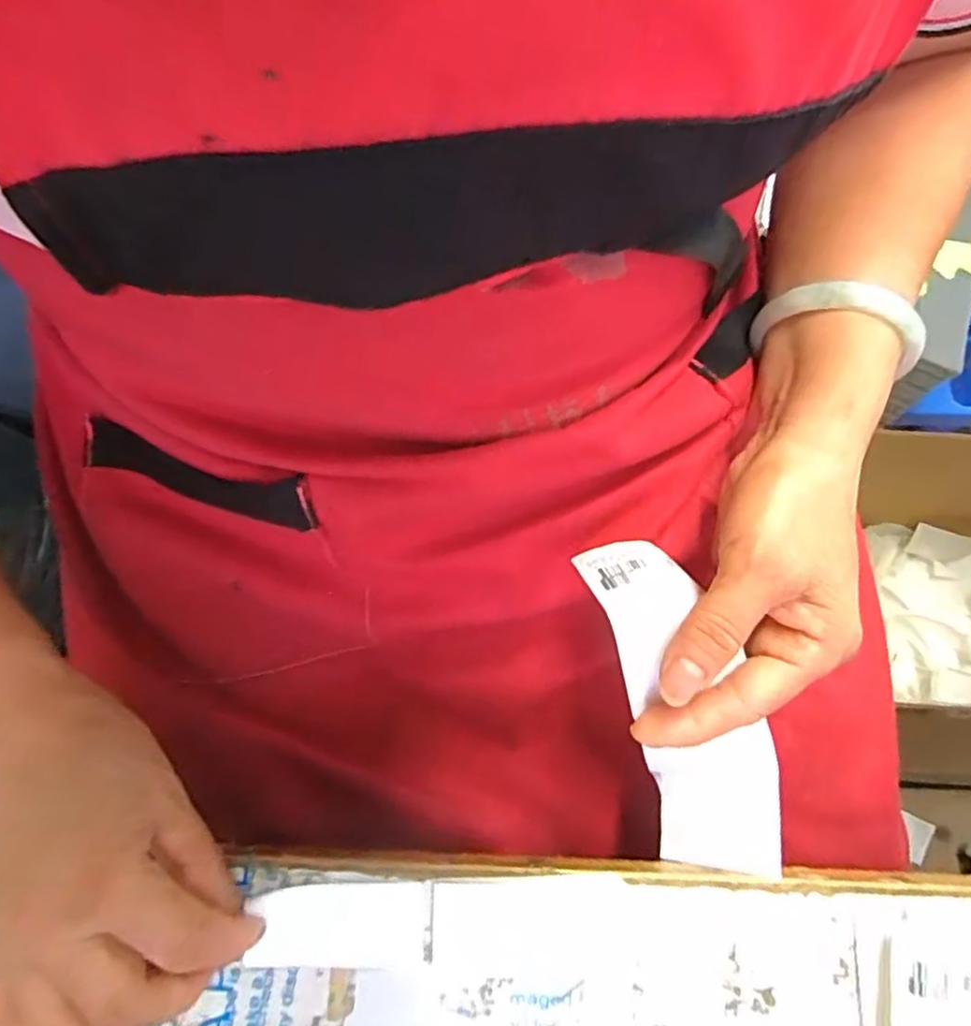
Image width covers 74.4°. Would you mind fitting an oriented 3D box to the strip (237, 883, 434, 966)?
[{"bbox_3d":[-0.062,0.175,0.272,0.075,0.004,0.031,-2,75,2],"label":"strip"}]

